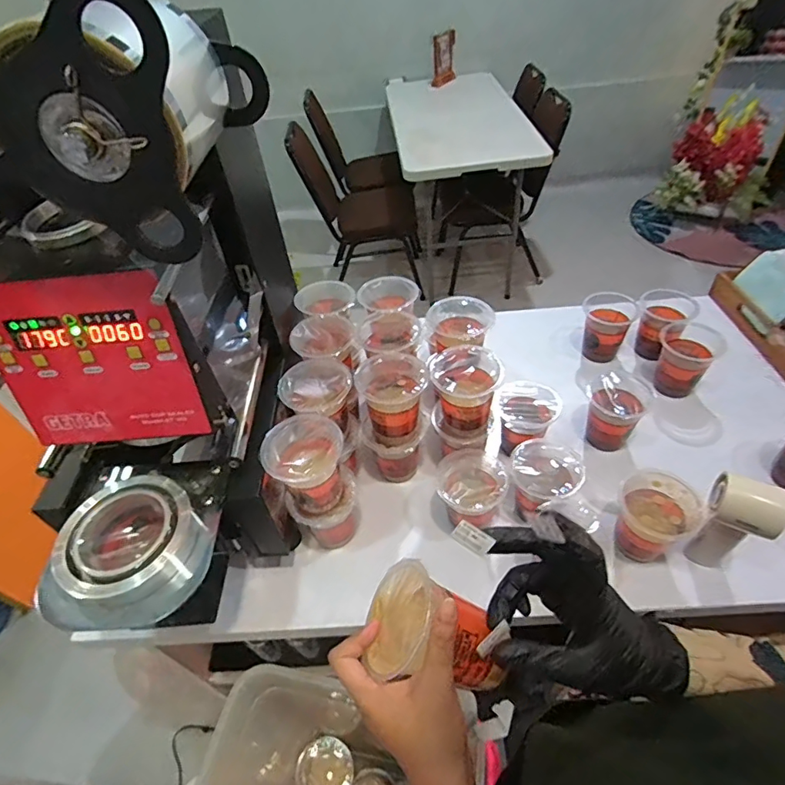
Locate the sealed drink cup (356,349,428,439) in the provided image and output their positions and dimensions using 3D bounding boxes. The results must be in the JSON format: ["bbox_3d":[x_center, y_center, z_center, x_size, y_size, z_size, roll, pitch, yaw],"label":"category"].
[{"bbox_3d":[0.001,0.003,0.634,0.086,0.096,0.088,-3,46,3],"label":"sealed drink cup"}]

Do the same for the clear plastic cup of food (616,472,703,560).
[{"bbox_3d":[0.324,0.168,0.607,0.080,0.109,0.083,-3,46,3],"label":"clear plastic cup of food"}]

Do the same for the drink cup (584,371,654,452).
[{"bbox_3d":[0.328,0.033,0.715,0.079,0.096,0.087,27,55,27],"label":"drink cup"}]

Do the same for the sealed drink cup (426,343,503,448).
[{"bbox_3d":[0.096,0.002,0.640,0.088,0.125,0.084,-3,46,3],"label":"sealed drink cup"}]

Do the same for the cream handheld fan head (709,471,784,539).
[{"bbox_3d":[0.387,0.123,0.517,0.070,0.047,0.051,22,53,25],"label":"cream handheld fan head"}]

